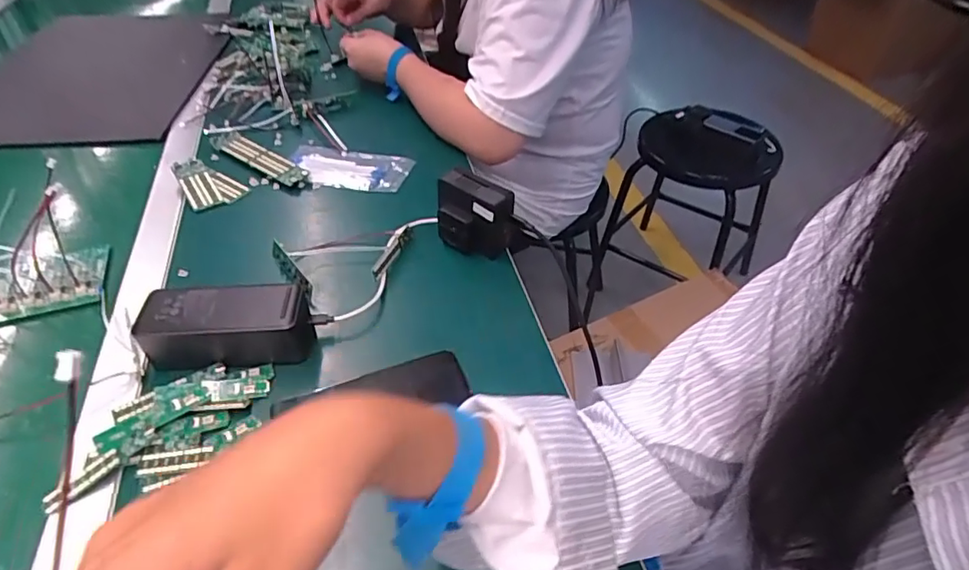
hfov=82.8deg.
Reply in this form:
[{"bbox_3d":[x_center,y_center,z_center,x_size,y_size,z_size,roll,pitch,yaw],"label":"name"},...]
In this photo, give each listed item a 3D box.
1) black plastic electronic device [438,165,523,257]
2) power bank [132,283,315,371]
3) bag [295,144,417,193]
[{"bbox_3d":[-0.010,-0.069,0.560,0.083,0.075,0.038,20,48,19],"label":"black plastic electronic device"},{"bbox_3d":[-0.217,0.034,0.464,0.126,0.046,0.054,-1,45,-1],"label":"power bank"},{"bbox_3d":[-0.166,-0.143,0.677,0.147,0.007,0.070,8,52,5],"label":"bag"}]

